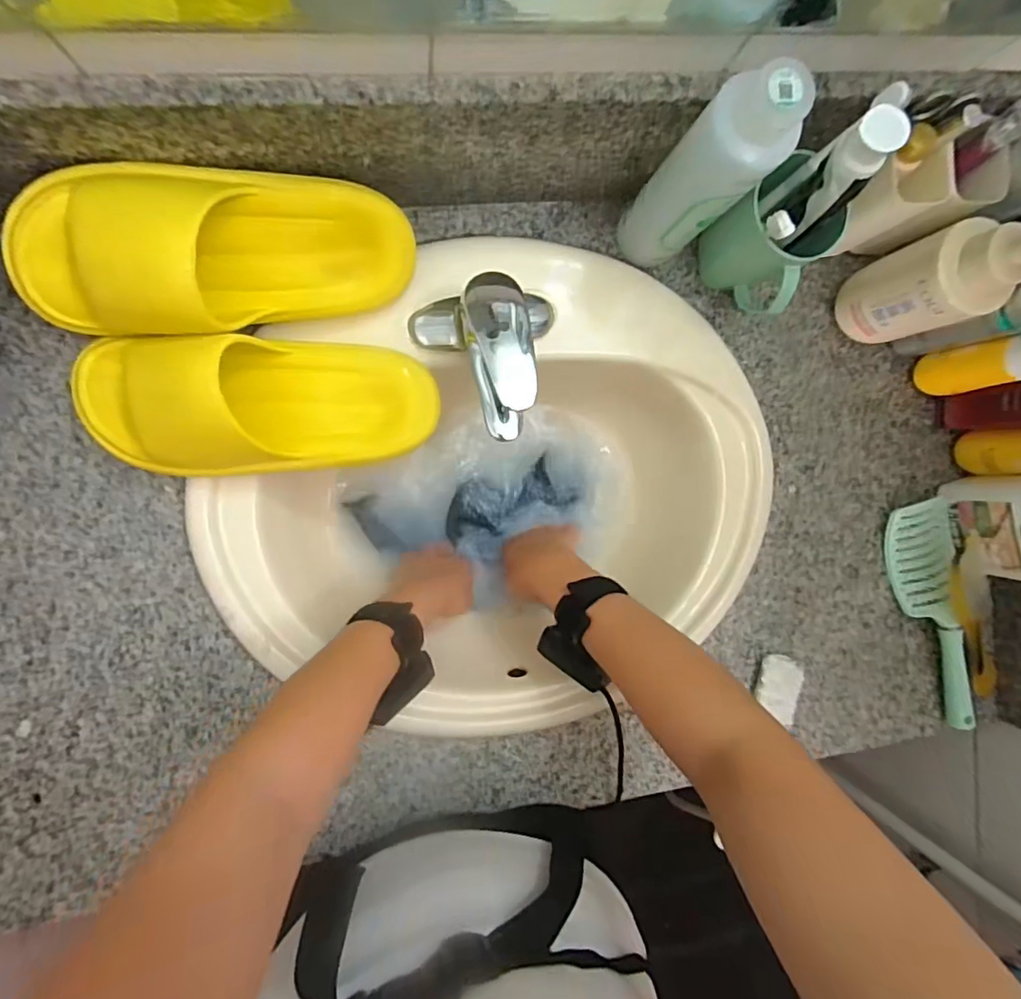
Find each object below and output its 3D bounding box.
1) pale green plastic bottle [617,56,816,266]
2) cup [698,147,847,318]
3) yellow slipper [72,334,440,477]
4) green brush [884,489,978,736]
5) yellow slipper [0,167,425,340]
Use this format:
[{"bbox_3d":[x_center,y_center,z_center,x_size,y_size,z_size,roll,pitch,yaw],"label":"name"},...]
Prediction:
[{"bbox_3d":[0.145,-0.245,0.435,0.047,0.215,0.063,-43,99,-4],"label":"pale green plastic bottle"},{"bbox_3d":[0.224,-0.222,0.493,0.073,0.116,0.098,-41,98,-5],"label":"cup"},{"bbox_3d":[-0.195,-0.071,0.429,0.274,0.085,0.107,-2,95,-10],"label":"yellow slipper"},{"bbox_3d":[0.447,0.126,0.589,0.064,0.033,0.252,-11,95,-8],"label":"green brush"},{"bbox_3d":[-0.210,-0.181,0.414,0.279,0.093,0.116,-12,95,-21],"label":"yellow slipper"}]

